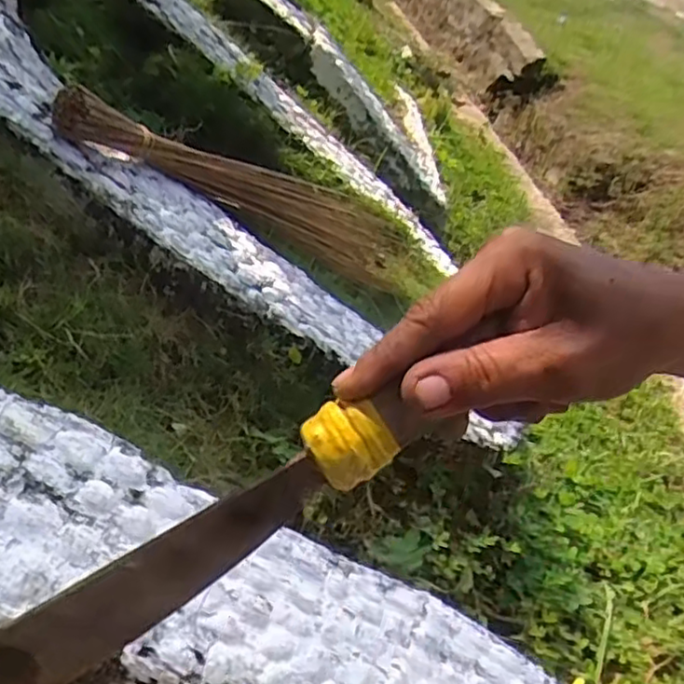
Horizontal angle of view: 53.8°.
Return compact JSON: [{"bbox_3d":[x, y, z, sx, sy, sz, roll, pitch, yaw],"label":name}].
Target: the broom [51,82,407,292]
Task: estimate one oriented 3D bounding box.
[{"bbox_3d":[-0.087,-0.203,1.024,0.118,0.117,0.770,35,13,31],"label":"broom"}]

